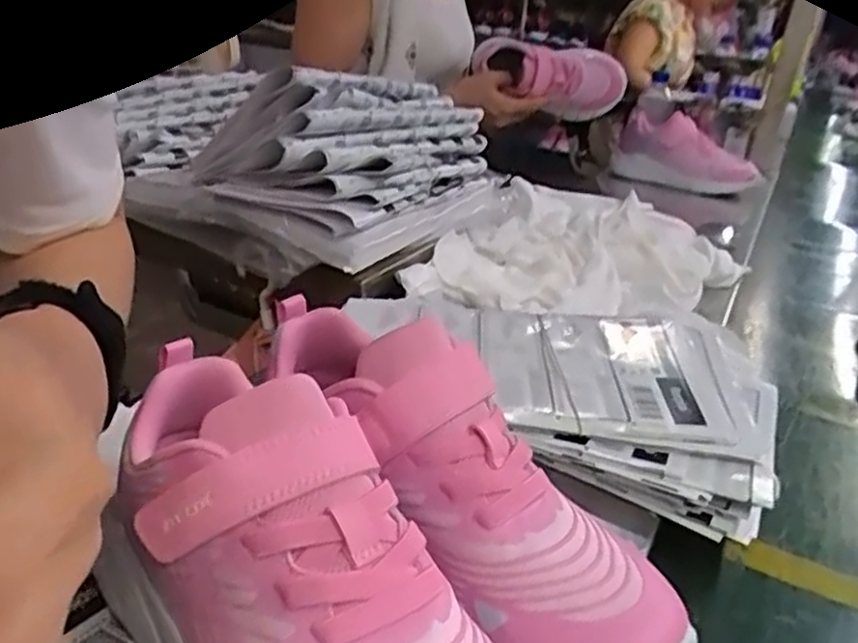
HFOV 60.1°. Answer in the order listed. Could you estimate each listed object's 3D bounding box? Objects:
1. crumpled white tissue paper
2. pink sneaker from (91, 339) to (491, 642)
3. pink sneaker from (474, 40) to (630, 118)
[{"bbox_3d":[0.146,-0.074,0.730,0.249,0.050,0.379,20,28,31],"label":"crumpled white tissue paper"},{"bbox_3d":[-0.029,0.087,0.215,0.076,0.080,0.175,-15,31,-38],"label":"pink sneaker"},{"bbox_3d":[0.174,-0.347,1.071,0.215,0.094,0.104,5,25,-3],"label":"pink sneaker"}]

